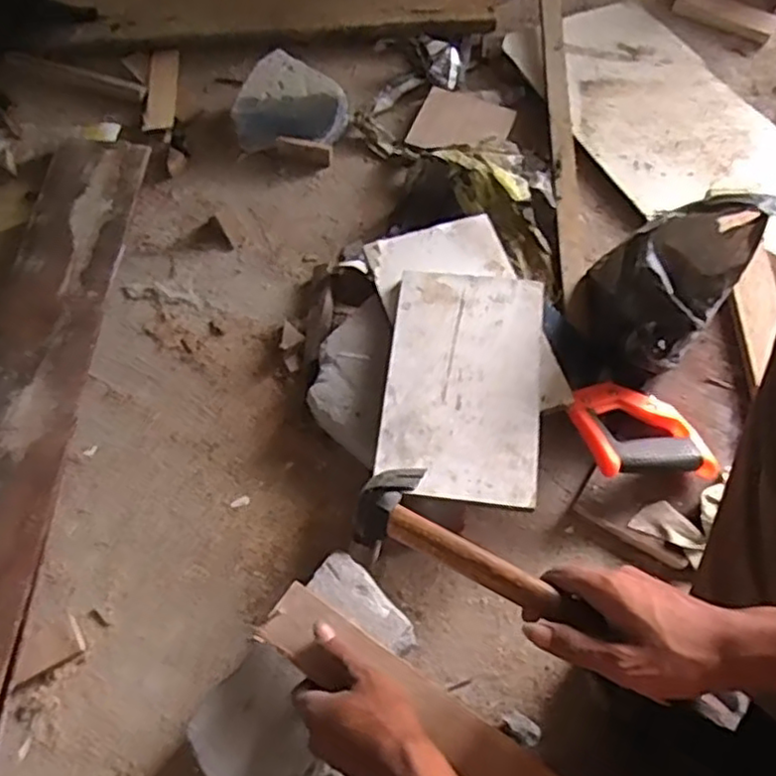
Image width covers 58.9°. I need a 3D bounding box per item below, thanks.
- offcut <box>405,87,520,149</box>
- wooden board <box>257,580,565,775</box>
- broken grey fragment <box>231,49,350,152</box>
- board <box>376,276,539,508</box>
[{"bbox_3d":[0.102,-0.363,0.940,0.137,0.014,0.112,25,71,22],"label":"offcut"},{"bbox_3d":[0.045,0.256,0.502,0.338,0.023,0.053,29,66,24],"label":"wooden board"},{"bbox_3d":[-0.128,-0.381,0.920,0.144,0.076,0.106,-2,63,-1],"label":"broken grey fragment"},{"bbox_3d":[0.075,-0.009,0.675,0.149,0.012,0.241,6,63,3],"label":"board"}]

